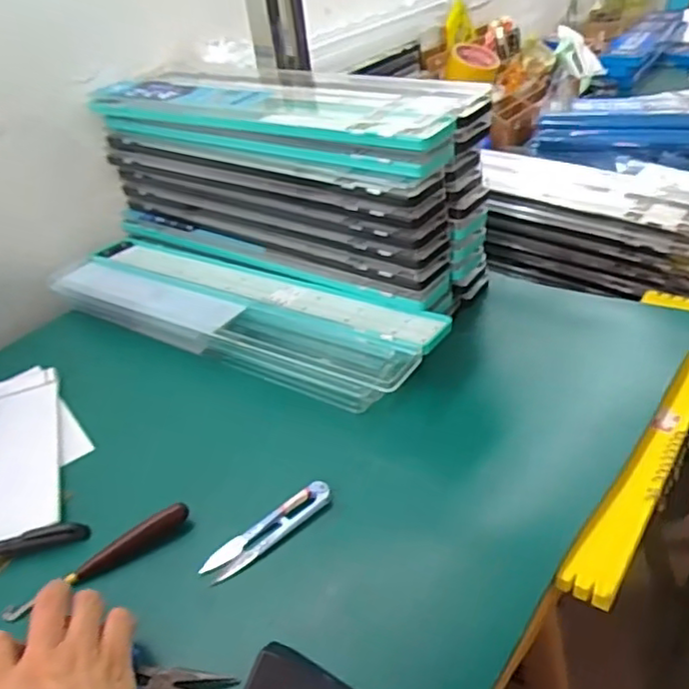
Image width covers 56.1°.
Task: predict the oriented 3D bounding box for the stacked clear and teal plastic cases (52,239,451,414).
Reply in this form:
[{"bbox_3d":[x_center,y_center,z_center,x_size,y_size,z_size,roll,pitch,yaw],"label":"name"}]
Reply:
[{"bbox_3d":[-0.114,-0.038,0.647,0.429,0.038,0.113,18,43,31],"label":"stacked clear and teal plastic cases"}]

